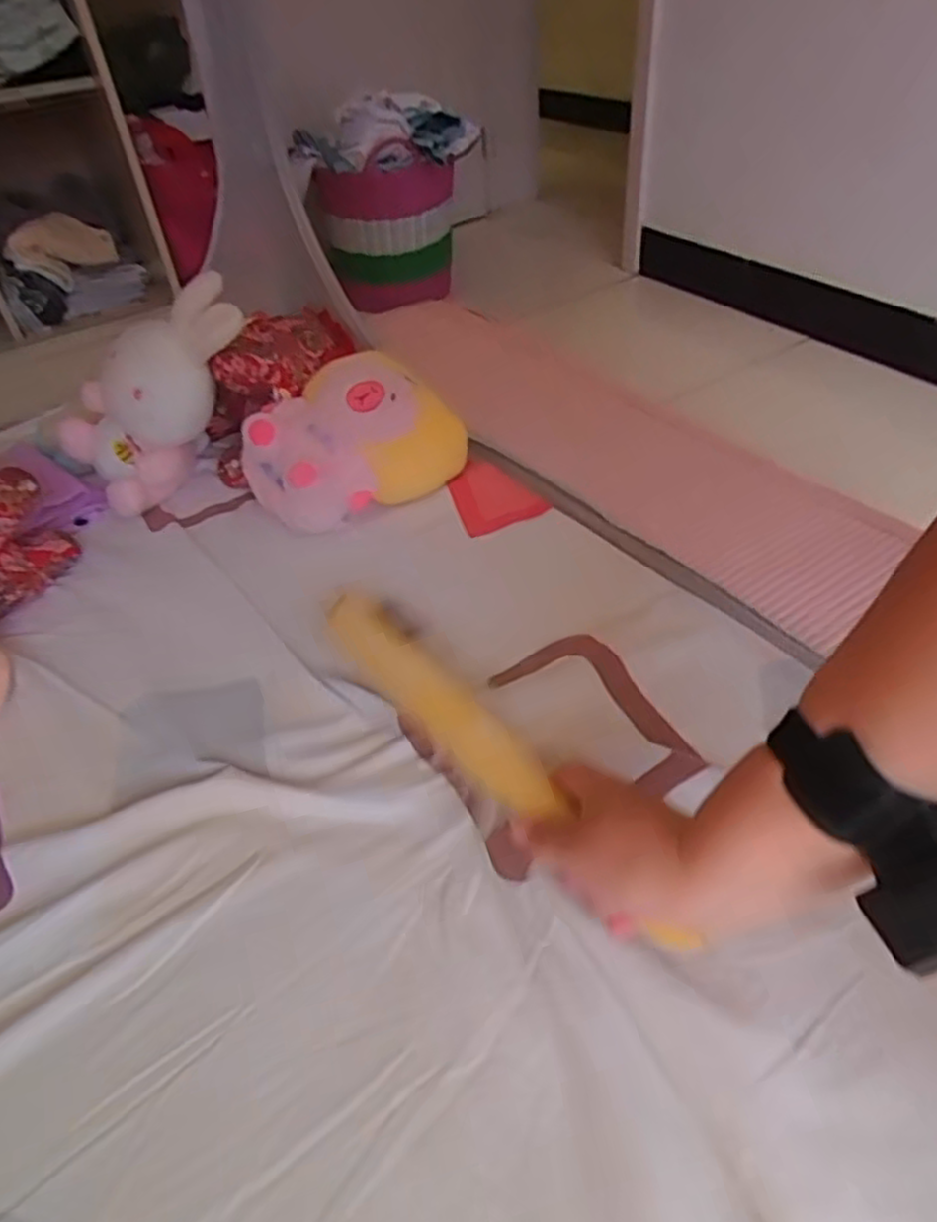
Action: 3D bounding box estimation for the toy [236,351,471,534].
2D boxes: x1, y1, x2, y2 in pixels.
[{"bbox_3d":[-0.122,-0.170,0.755,0.212,0.112,0.121,-28,48,-21],"label":"toy"}]

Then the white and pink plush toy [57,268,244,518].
[{"bbox_3d":[-0.317,-0.226,0.765,0.128,0.267,0.122,25,31,-33],"label":"white and pink plush toy"}]

